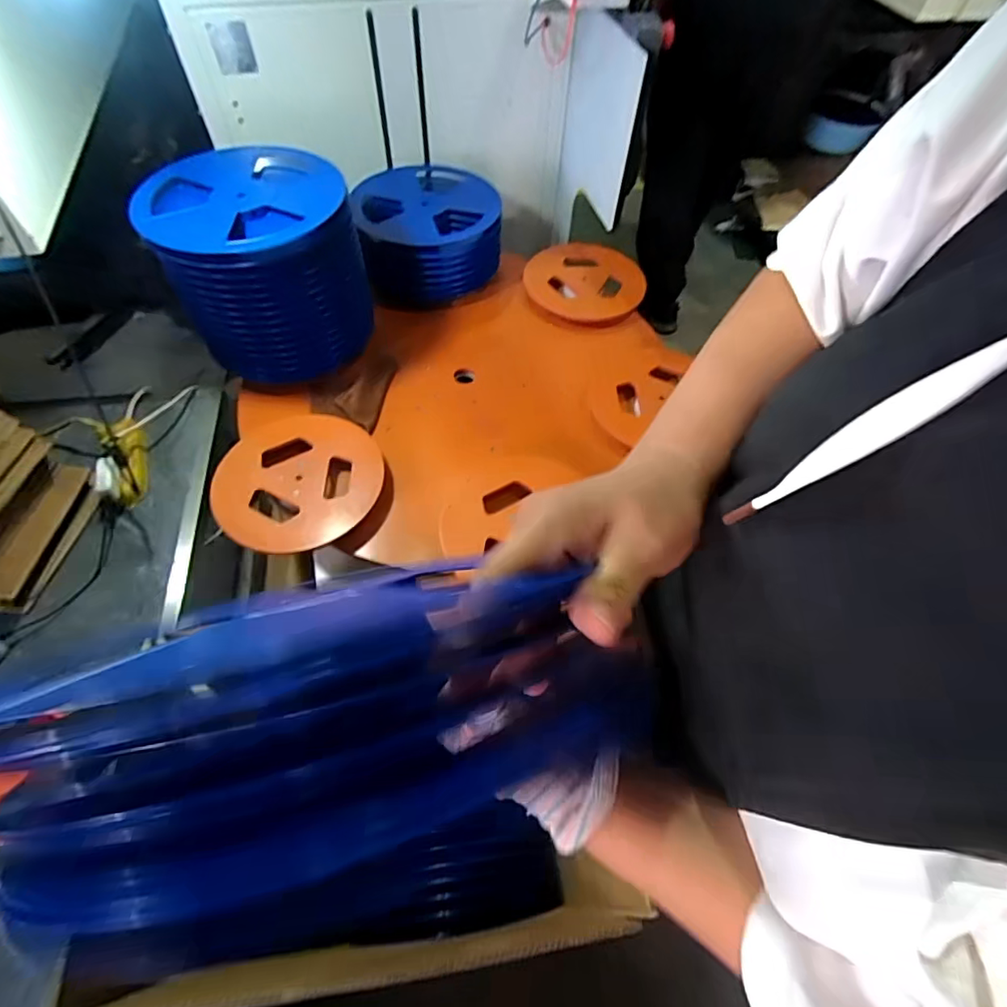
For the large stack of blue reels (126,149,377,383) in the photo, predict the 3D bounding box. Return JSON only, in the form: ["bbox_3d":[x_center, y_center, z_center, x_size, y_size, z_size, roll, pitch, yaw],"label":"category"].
[{"bbox_3d":[-0.422,-0.433,0.966,0.312,0.266,0.317,-7,59,-7],"label":"large stack of blue reels"}]

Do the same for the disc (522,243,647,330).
[{"bbox_3d":[0.182,-0.503,1.209,0.266,0.042,0.242,1,58,-2],"label":"disc"}]

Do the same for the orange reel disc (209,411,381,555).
[{"bbox_3d":[-0.343,-0.046,0.895,0.266,0.017,0.263,2,57,-3],"label":"orange reel disc"}]

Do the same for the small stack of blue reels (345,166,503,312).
[{"bbox_3d":[-0.167,-0.617,1.186,0.306,0.138,0.312,-14,60,-11],"label":"small stack of blue reels"}]

